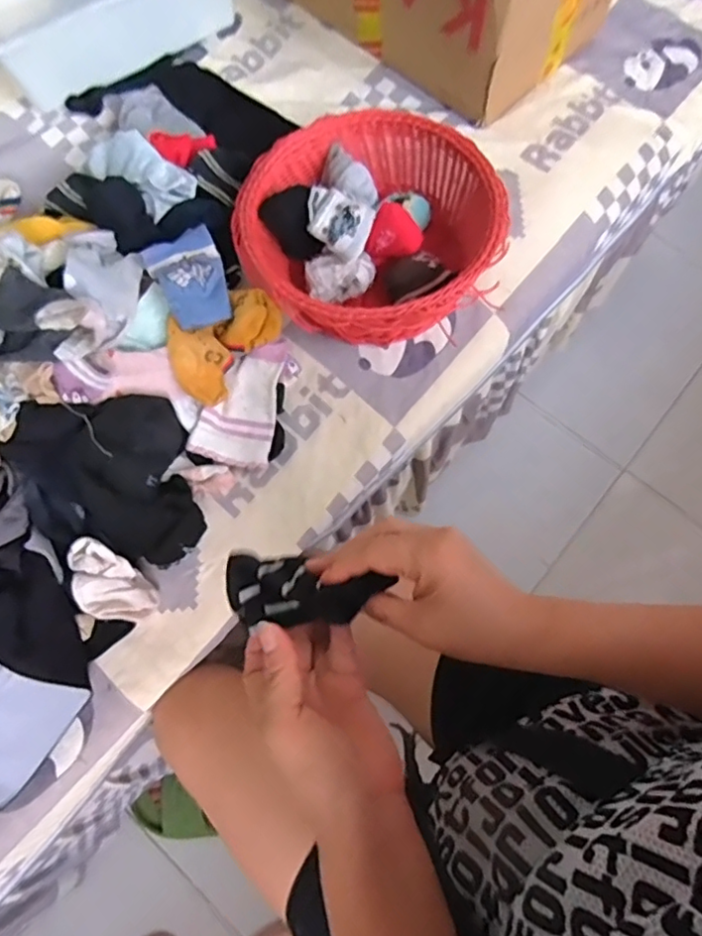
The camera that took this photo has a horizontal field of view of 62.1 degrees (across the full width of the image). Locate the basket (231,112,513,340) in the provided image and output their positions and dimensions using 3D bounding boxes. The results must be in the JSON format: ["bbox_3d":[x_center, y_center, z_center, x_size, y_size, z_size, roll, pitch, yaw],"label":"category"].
[{"bbox_3d":[0.019,-0.258,0.655,0.270,0.098,0.269,0,72,1],"label":"basket"}]

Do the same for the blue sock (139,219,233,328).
[{"bbox_3d":[-0.164,-0.194,0.591,0.073,0.030,0.110,-19,90,-42],"label":"blue sock"}]

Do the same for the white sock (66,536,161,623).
[{"bbox_3d":[-0.231,0.112,0.562,0.081,0.065,0.056,30,75,10],"label":"white sock"}]

